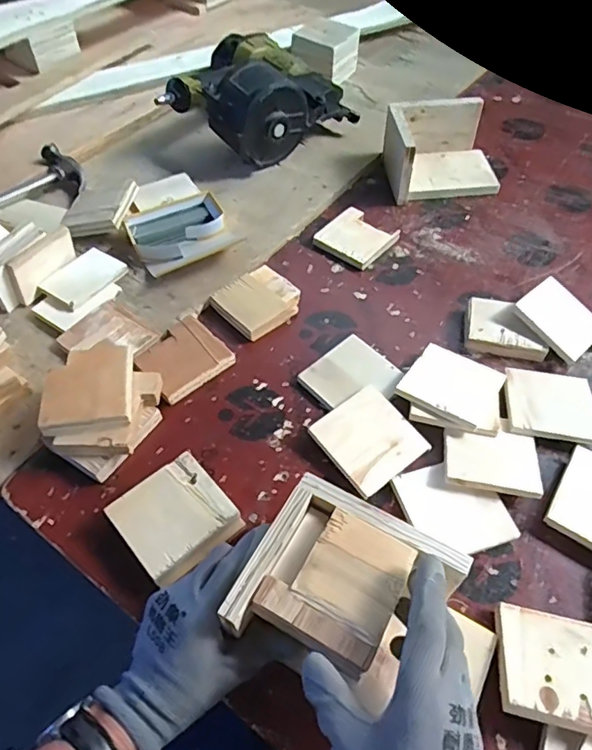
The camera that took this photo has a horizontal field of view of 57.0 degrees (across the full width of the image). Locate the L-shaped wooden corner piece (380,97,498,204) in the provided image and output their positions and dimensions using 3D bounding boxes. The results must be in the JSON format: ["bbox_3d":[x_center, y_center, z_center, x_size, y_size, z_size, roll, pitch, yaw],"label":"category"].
[{"bbox_3d":[0.216,-0.333,0.805,0.153,0.095,0.124,-5,55,-3],"label":"L-shaped wooden corner piece"}]

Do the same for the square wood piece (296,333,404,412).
[{"bbox_3d":[0.063,0.004,0.602,0.091,0.012,0.087,-37,62,-23],"label":"square wood piece"}]

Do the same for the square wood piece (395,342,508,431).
[{"bbox_3d":[0.168,0.009,0.585,0.089,0.009,0.097,31,50,16],"label":"square wood piece"}]

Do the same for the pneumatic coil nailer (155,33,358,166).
[{"bbox_3d":[-0.081,-0.440,0.854,0.235,0.136,0.232,38,61,22],"label":"pneumatic coil nailer"}]

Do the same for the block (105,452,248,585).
[{"bbox_3d":[-0.109,0.133,0.500,0.090,0.033,0.090,-36,62,-22],"label":"block"}]

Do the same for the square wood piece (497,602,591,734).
[{"bbox_3d":[0.206,0.228,0.424,0.091,0.011,0.083,10,39,8],"label":"square wood piece"}]

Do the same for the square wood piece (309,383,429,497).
[{"bbox_3d":[0.074,0.065,0.551,0.088,0.004,0.089,-34,72,-20],"label":"square wood piece"}]

